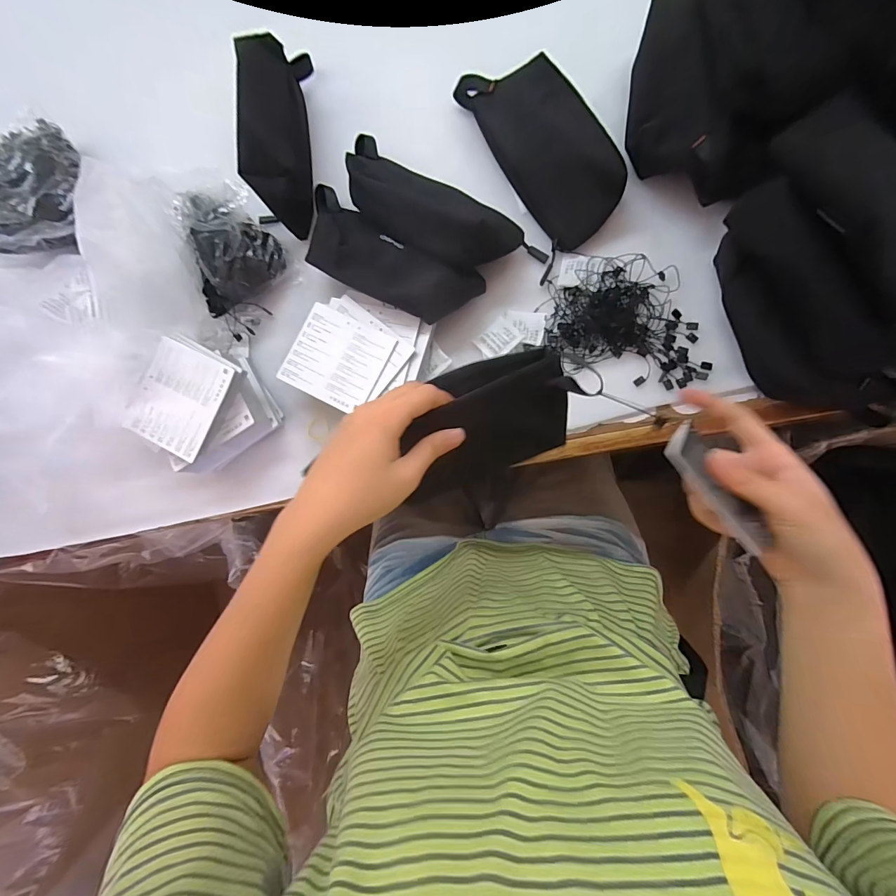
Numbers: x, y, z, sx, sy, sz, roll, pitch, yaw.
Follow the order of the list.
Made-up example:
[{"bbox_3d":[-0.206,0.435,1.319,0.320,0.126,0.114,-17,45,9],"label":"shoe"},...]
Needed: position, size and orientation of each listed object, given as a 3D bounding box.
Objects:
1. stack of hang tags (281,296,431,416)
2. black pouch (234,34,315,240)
[{"bbox_3d":[-0.092,-0.097,0.421,0.128,0.023,0.115,26,89,10],"label":"stack of hang tags"},{"bbox_3d":[-0.185,-0.338,0.434,0.052,0.076,0.193,-3,85,8],"label":"black pouch"}]

